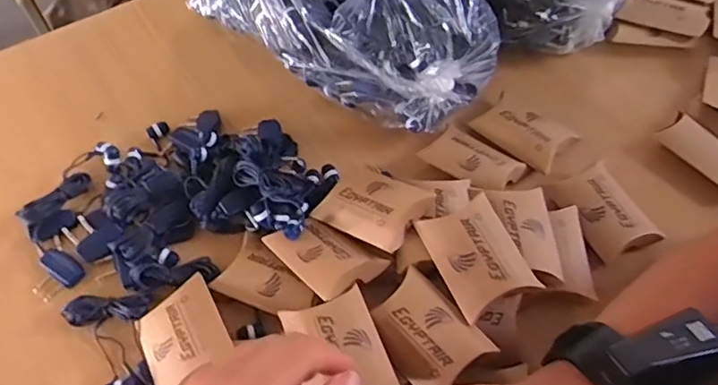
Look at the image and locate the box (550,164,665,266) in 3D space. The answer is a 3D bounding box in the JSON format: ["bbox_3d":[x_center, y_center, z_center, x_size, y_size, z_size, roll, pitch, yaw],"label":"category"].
[{"bbox_3d":[0.191,0.013,0.437,0.054,0.012,0.072,-20,59,-14],"label":"box"}]

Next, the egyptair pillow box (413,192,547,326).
[{"bbox_3d":[0.080,0.041,0.383,0.054,0.017,0.072,-23,60,-15],"label":"egyptair pillow box"}]

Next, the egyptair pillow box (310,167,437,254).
[{"bbox_3d":[0.011,0.009,0.413,0.071,0.016,0.056,25,69,32],"label":"egyptair pillow box"}]

